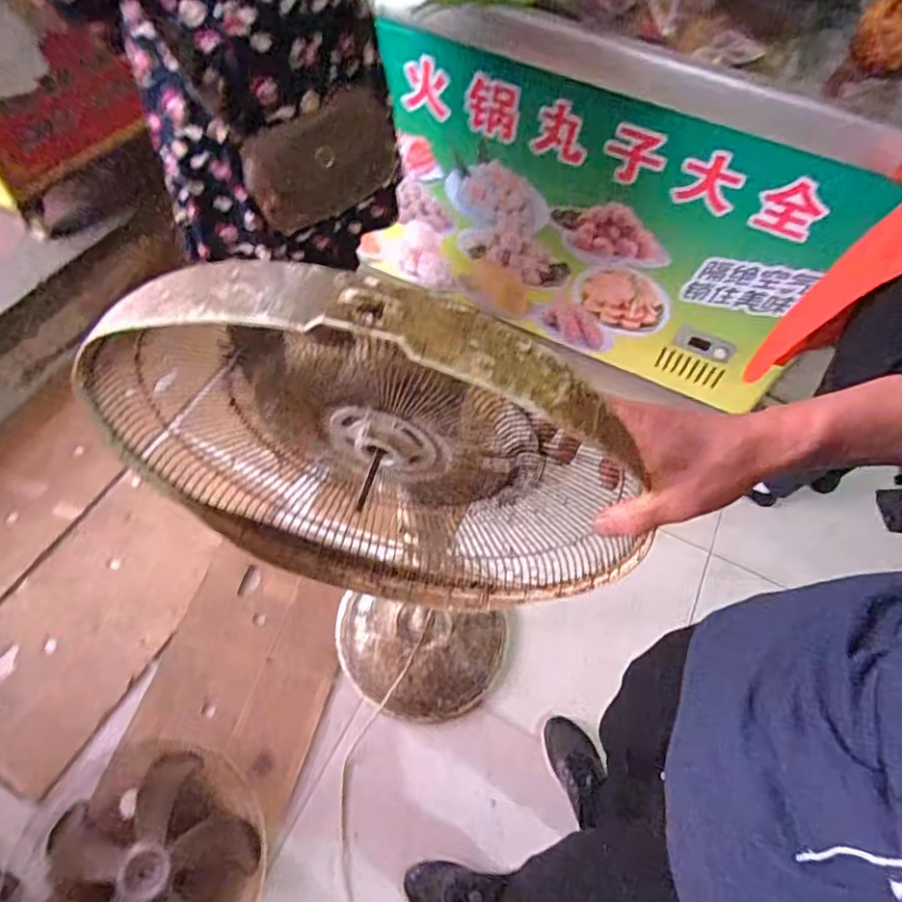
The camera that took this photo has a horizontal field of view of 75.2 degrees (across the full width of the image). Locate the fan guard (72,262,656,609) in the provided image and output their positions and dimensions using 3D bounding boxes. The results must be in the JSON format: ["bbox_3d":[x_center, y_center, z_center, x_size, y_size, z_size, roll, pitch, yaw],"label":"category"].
[{"bbox_3d":[-0.074,0.021,0.492,0.422,0.441,0.096,11,57,3],"label":"fan guard"}]

